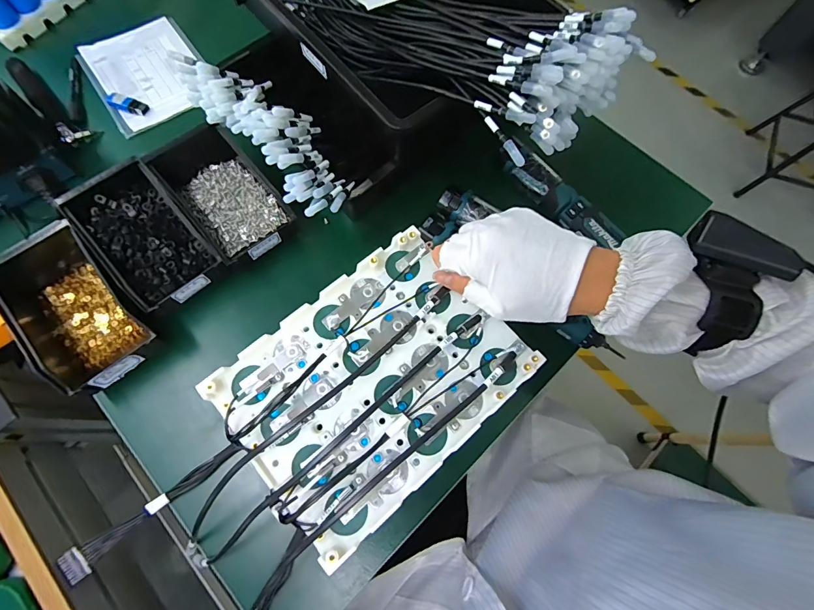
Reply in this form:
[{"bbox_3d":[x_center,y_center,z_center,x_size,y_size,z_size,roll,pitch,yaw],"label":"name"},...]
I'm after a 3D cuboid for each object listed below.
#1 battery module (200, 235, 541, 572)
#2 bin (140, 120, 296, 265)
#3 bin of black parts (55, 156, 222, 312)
[{"bbox_3d":[-0.026,0.059,0.323,0.228,0.019,0.174,-40,77,-14],"label":"battery module"},{"bbox_3d":[-0.246,-0.154,0.498,0.104,0.061,0.216,-39,76,-13],"label":"bin"},{"bbox_3d":[-0.318,-0.086,0.472,0.103,0.063,0.184,-41,77,-14],"label":"bin of black parts"}]

